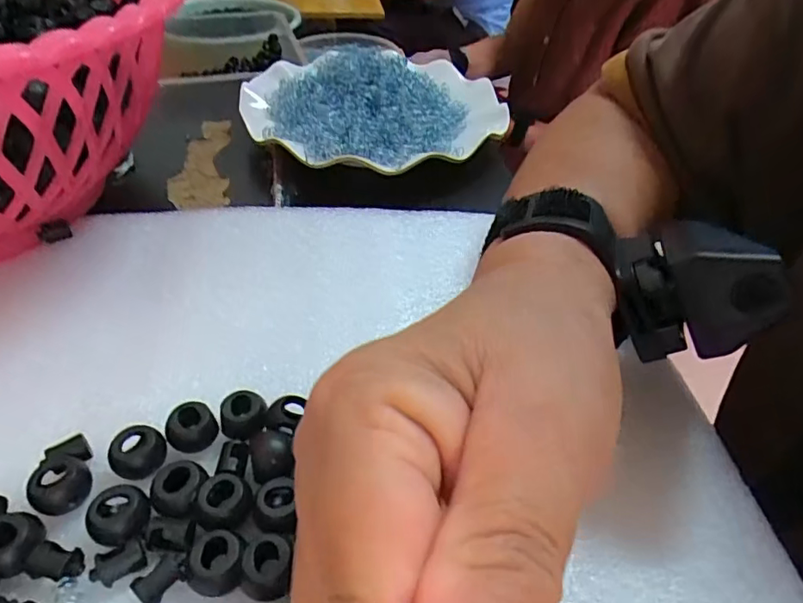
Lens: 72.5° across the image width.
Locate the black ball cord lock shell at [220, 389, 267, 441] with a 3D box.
[{"bbox_3d":[-0.058,0.042,0.200,0.015,0.010,0.016,2,43,-2],"label":"black ball cord lock shell"}]

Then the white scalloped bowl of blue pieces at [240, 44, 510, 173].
[{"bbox_3d":[-0.015,-0.140,0.378,0.178,0.033,0.151,-4,43,-8],"label":"white scalloped bowl of blue pieces"}]

